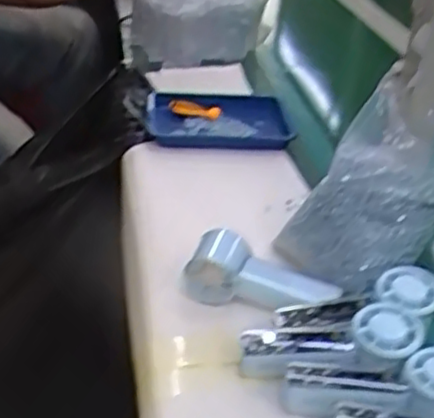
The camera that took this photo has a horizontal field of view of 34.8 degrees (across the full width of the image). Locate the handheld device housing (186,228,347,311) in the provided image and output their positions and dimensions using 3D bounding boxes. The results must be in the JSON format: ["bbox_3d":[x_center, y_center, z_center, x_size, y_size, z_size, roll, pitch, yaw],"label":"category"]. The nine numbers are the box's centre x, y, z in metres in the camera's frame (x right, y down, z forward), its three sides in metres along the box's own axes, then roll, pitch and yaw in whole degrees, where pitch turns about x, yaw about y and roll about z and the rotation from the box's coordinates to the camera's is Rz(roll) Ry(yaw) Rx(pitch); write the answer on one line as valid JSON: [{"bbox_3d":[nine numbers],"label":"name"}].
[{"bbox_3d":[0.045,0.063,0.674,0.147,0.055,0.054,15,32,14],"label":"handheld device housing"}]

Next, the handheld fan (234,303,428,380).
[{"bbox_3d":[0.095,0.114,0.592,0.150,0.033,0.061,-9,29,13],"label":"handheld fan"}]

